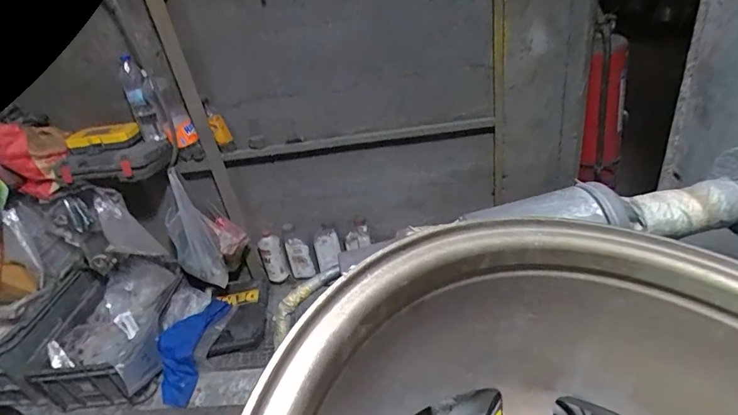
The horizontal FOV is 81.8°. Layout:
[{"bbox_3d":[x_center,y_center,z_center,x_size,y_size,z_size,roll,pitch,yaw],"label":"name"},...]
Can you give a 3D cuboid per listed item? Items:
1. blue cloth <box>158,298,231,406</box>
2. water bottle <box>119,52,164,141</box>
[{"bbox_3d":[-0.603,0.458,1.409,0.162,0.076,0.352,1,52,15],"label":"blue cloth"},{"bbox_3d":[-0.700,-0.324,1.308,0.070,0.236,0.083,-24,33,-22],"label":"water bottle"}]

